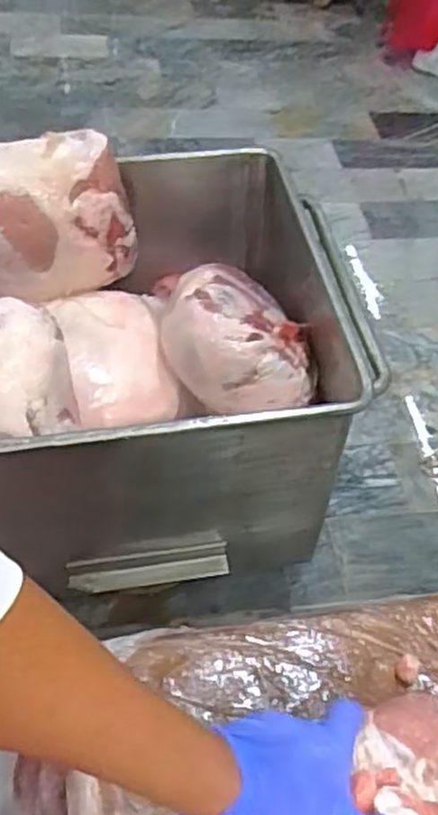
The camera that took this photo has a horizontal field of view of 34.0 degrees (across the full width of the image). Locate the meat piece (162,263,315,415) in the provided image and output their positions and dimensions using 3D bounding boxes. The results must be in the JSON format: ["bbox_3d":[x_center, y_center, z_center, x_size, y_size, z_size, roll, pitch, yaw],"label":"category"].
[{"bbox_3d":[0.029,-0.125,1.233,0.236,0.146,0.305,-20,55,-21],"label":"meat piece"}]

